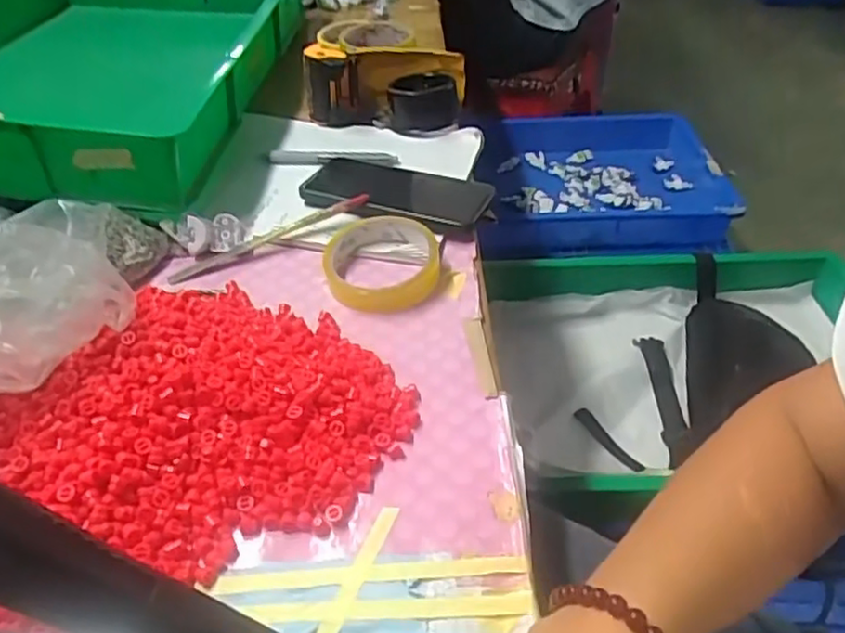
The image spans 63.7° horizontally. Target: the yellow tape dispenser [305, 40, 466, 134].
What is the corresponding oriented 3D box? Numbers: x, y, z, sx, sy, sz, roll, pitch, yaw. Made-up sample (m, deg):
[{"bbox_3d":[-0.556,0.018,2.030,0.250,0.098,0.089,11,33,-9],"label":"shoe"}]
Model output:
[{"bbox_3d":[-0.042,-0.247,0.746,0.171,0.070,0.100,6,43,8],"label":"yellow tape dispenser"}]

